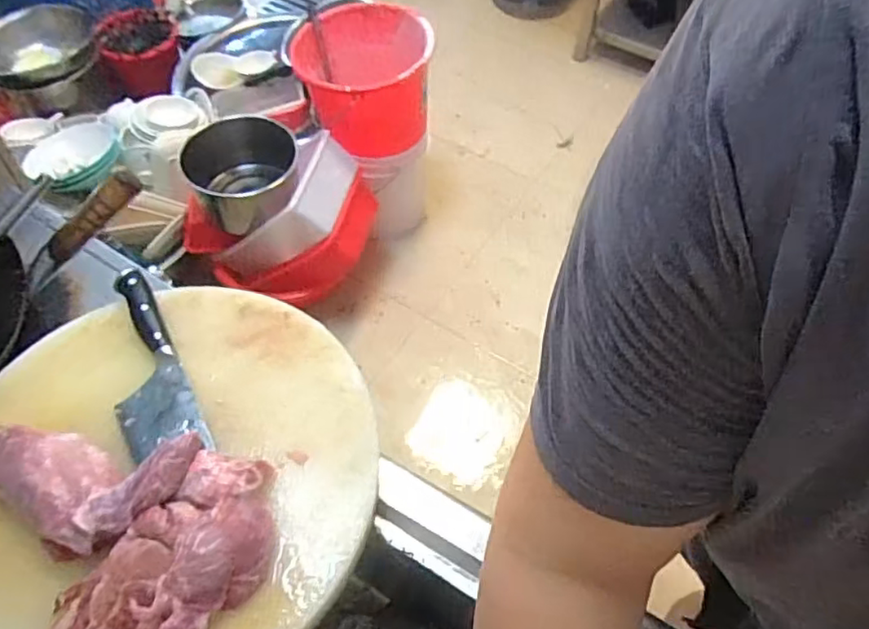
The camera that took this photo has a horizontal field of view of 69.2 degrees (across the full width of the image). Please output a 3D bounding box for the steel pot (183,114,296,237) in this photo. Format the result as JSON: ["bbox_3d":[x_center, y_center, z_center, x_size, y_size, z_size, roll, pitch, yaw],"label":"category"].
[{"bbox_3d":[-0.424,-0.301,1.418,0.236,0.190,0.237,0,55,-1],"label":"steel pot"}]

